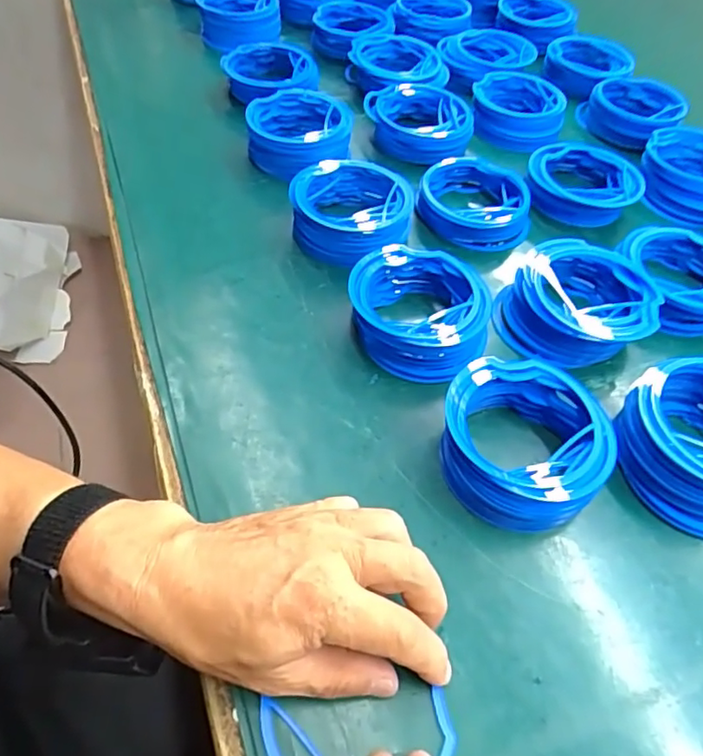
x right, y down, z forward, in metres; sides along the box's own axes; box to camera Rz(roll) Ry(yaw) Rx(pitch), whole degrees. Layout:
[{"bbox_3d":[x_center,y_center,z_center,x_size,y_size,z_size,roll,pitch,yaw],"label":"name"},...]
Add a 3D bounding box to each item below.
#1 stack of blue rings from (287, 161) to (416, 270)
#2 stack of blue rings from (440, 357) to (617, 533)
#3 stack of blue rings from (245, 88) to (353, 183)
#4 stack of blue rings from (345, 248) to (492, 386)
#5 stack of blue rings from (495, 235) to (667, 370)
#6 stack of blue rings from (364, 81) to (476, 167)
[{"bbox_3d":[-0.001,-0.142,0.487,0.102,0.037,0.101,13,53,5],"label":"stack of blue rings"},{"bbox_3d":[0.108,0.040,0.358,0.098,0.038,0.100,11,52,4],"label":"stack of blue rings"},{"bbox_3d":[-0.049,-0.233,0.554,0.095,0.040,0.097,-1,53,-5],"label":"stack of blue rings"},{"bbox_3d":[0.049,-0.049,0.421,0.098,0.035,0.097,12,52,5],"label":"stack of blue rings"},{"bbox_3d":[0.172,-0.057,0.437,0.108,0.036,0.108,31,56,18],"label":"stack of blue rings"},{"bbox_3d":[0.068,-0.261,0.589,0.111,0.037,0.088,33,57,20],"label":"stack of blue rings"}]

